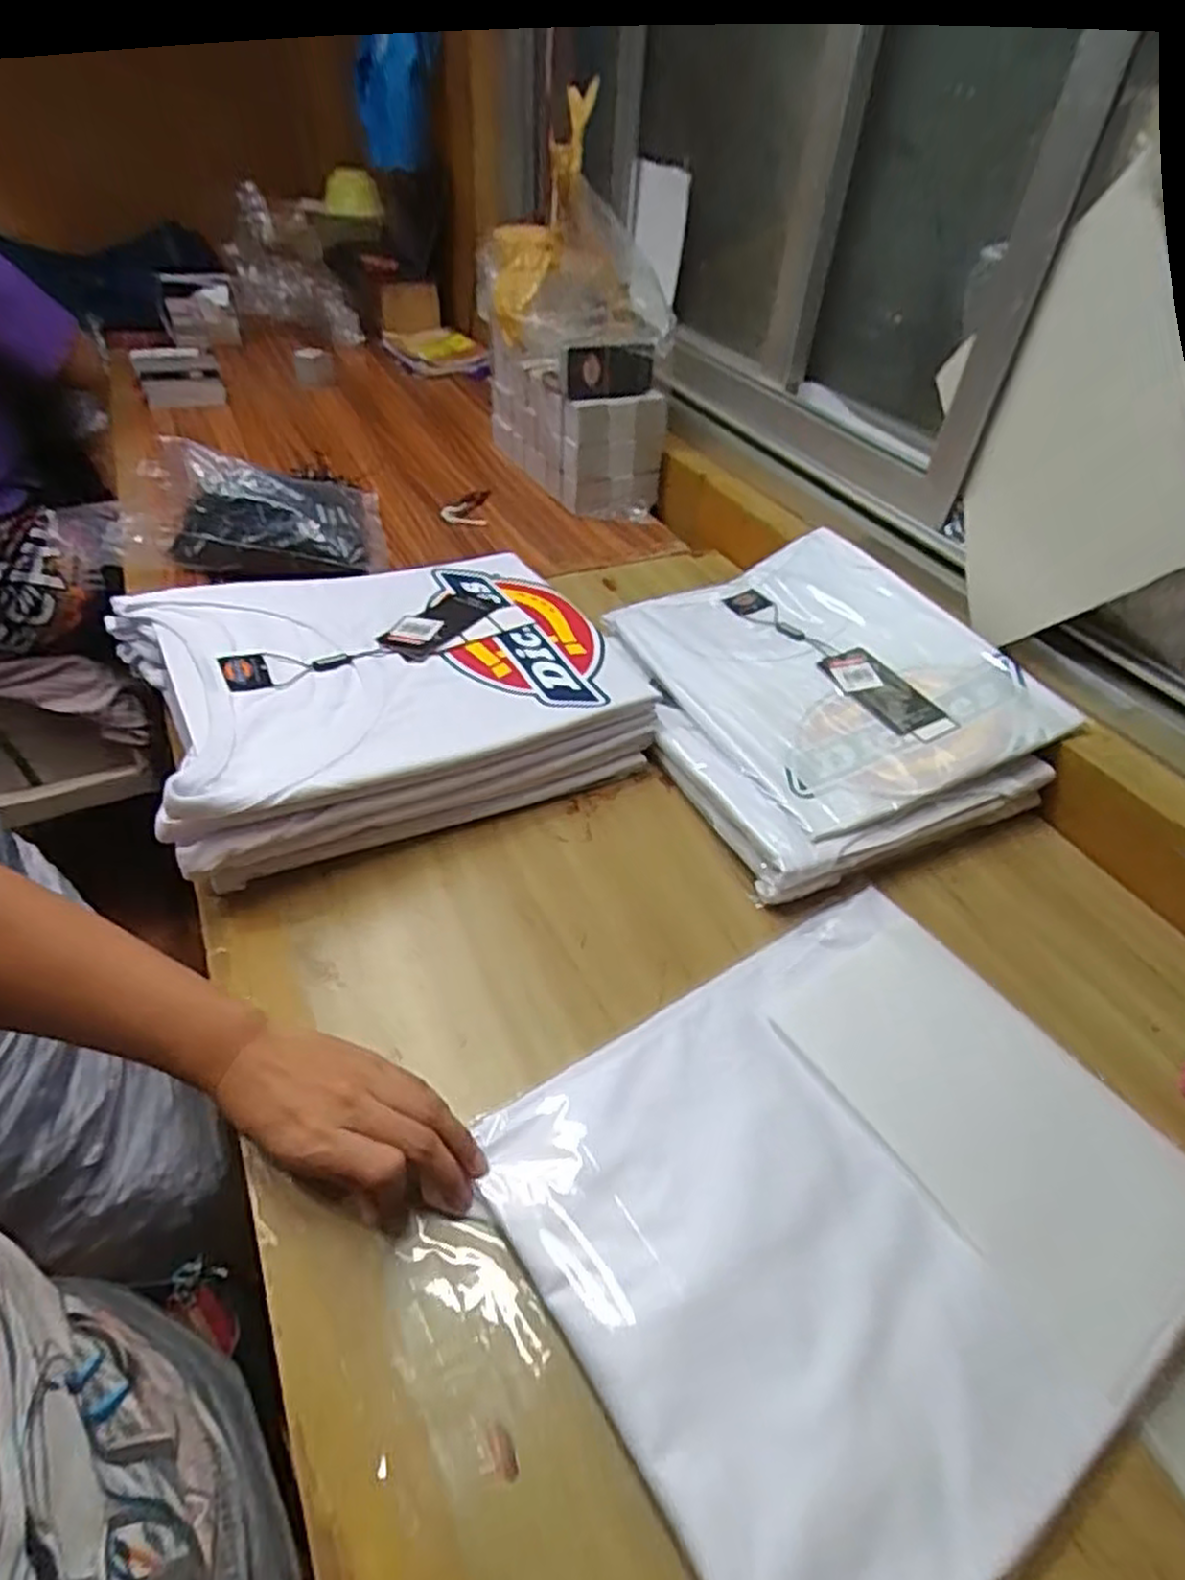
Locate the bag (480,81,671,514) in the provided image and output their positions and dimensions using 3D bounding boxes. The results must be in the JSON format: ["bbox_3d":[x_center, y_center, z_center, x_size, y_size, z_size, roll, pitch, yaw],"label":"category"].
[{"bbox_3d":[-0.023,-0.549,0.918,0.183,0.324,0.276,-10,46,-16],"label":"bag"}]

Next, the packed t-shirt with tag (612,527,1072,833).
[{"bbox_3d":[0.193,-0.106,0.645,0.251,0.024,0.317,-24,49,-16],"label":"packed t-shirt with tag"}]

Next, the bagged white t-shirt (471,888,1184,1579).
[{"bbox_3d":[0.135,0.204,0.380,0.317,0.013,0.261,-22,50,-26],"label":"bagged white t-shirt"}]

